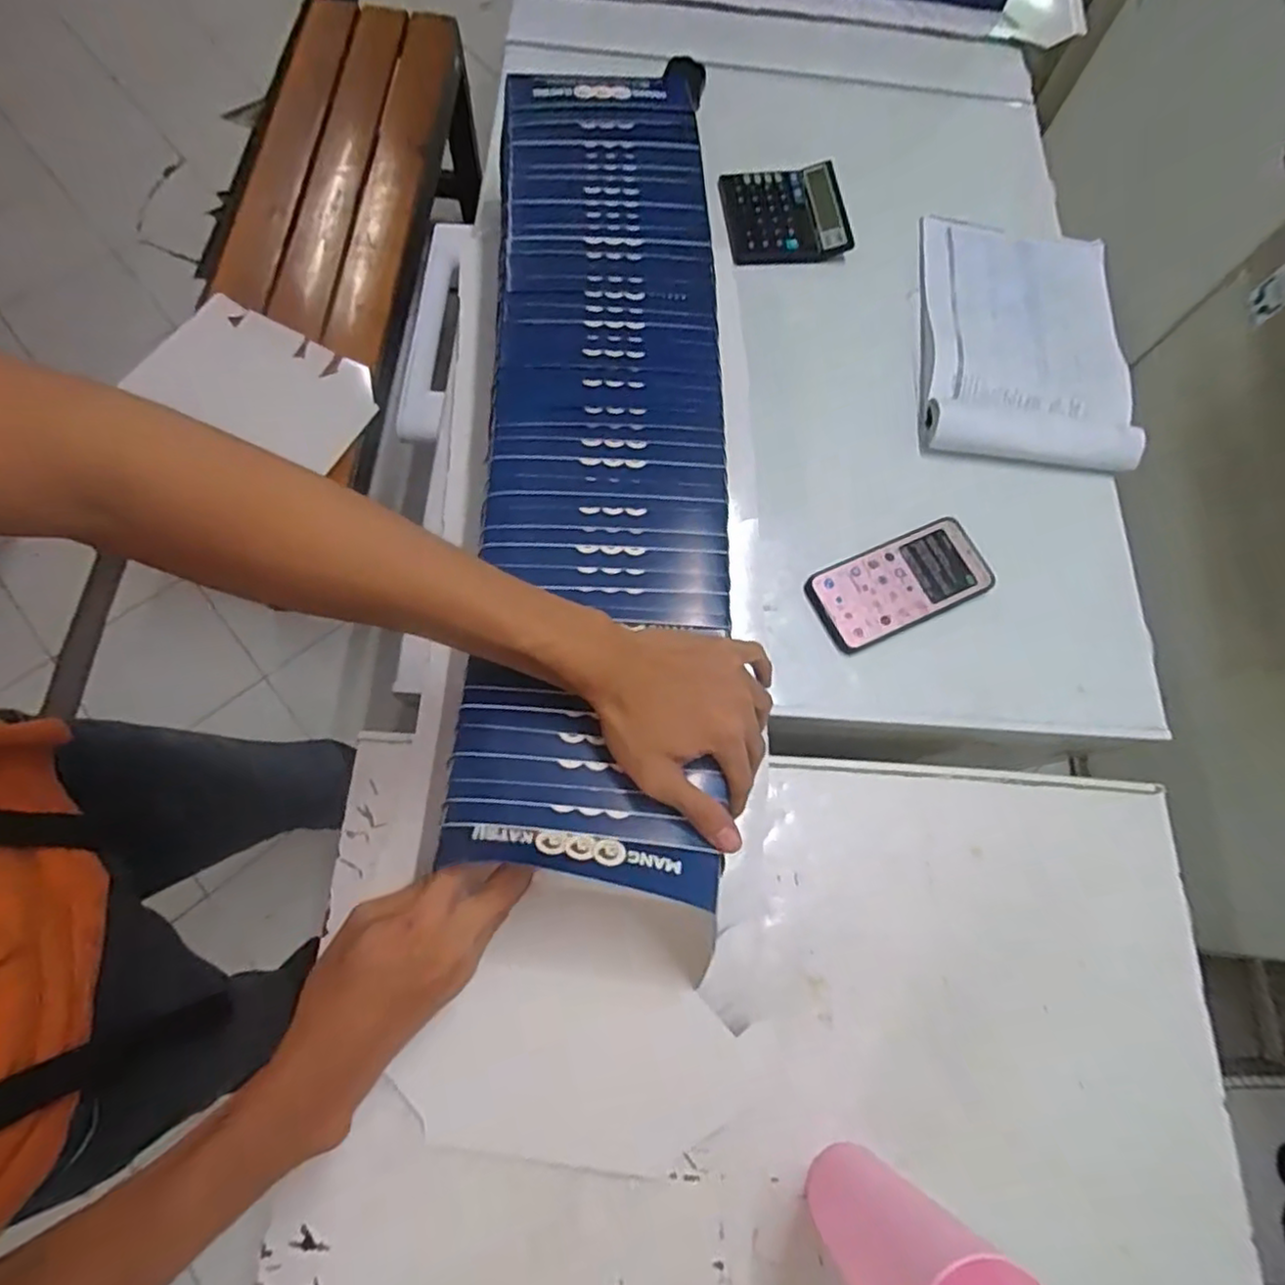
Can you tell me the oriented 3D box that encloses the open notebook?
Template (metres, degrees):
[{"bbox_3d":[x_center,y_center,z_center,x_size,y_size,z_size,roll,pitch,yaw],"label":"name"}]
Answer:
[{"bbox_3d":[0.395,-0.329,0.704,0.204,0.034,0.325,10,71,-1],"label":"open notebook"}]

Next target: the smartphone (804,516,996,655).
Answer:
[{"bbox_3d":[0.234,-0.054,0.607,0.163,0.014,0.078,-22,74,-12],"label":"smartphone"}]

